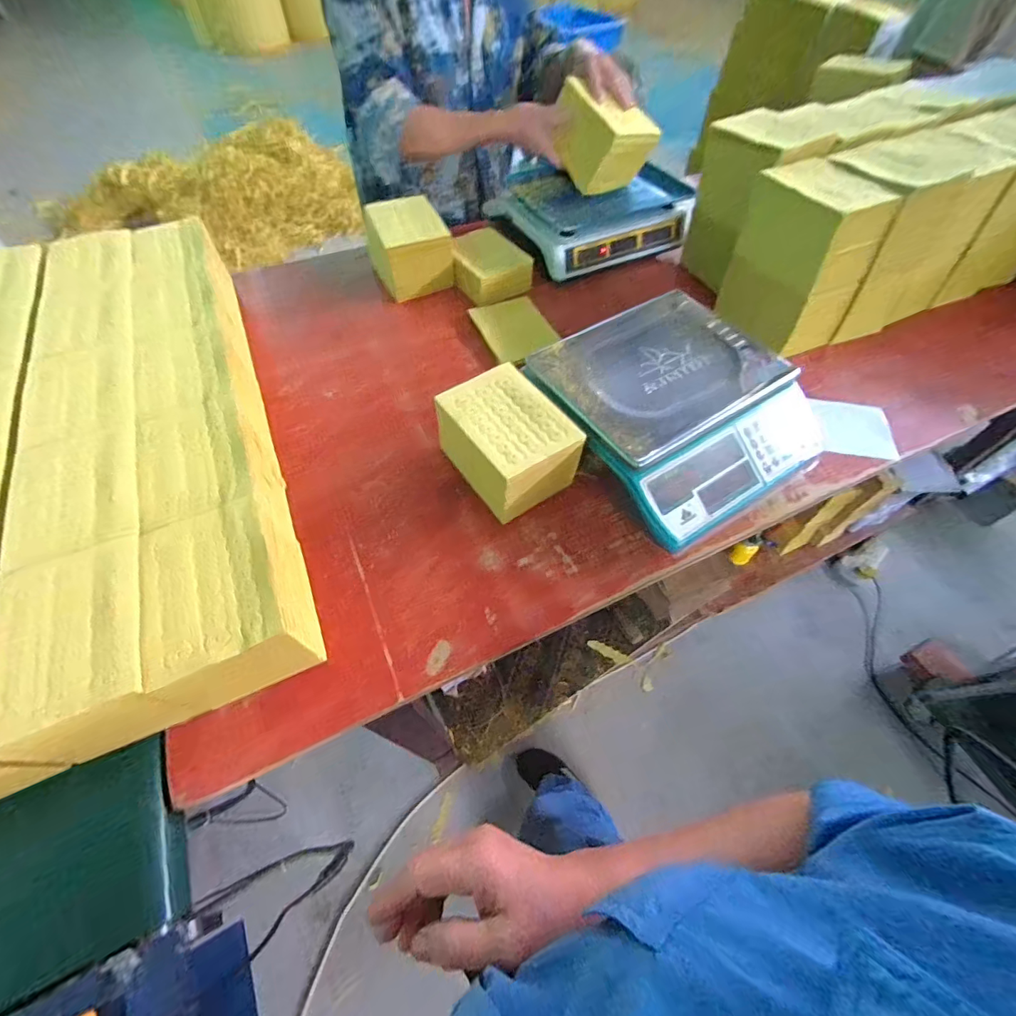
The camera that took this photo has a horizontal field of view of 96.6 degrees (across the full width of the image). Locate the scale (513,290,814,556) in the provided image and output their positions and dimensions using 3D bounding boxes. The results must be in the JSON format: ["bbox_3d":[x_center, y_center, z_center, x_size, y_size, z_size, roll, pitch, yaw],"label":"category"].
[{"bbox_3d":[0.230,-0.140,0.612,0.298,0.092,0.303,-29,62,-18],"label":"scale"}]

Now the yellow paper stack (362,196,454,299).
[{"bbox_3d":[-0.185,-0.489,0.851,0.124,0.100,0.159,-24,62,-15],"label":"yellow paper stack"}]

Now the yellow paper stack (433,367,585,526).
[{"bbox_3d":[0.001,-0.083,0.591,0.125,0.094,0.180,-31,64,-19],"label":"yellow paper stack"}]

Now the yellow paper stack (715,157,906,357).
[{"bbox_3d":[0.471,-0.401,0.730,0.121,0.212,0.183,-22,60,-14],"label":"yellow paper stack"}]

